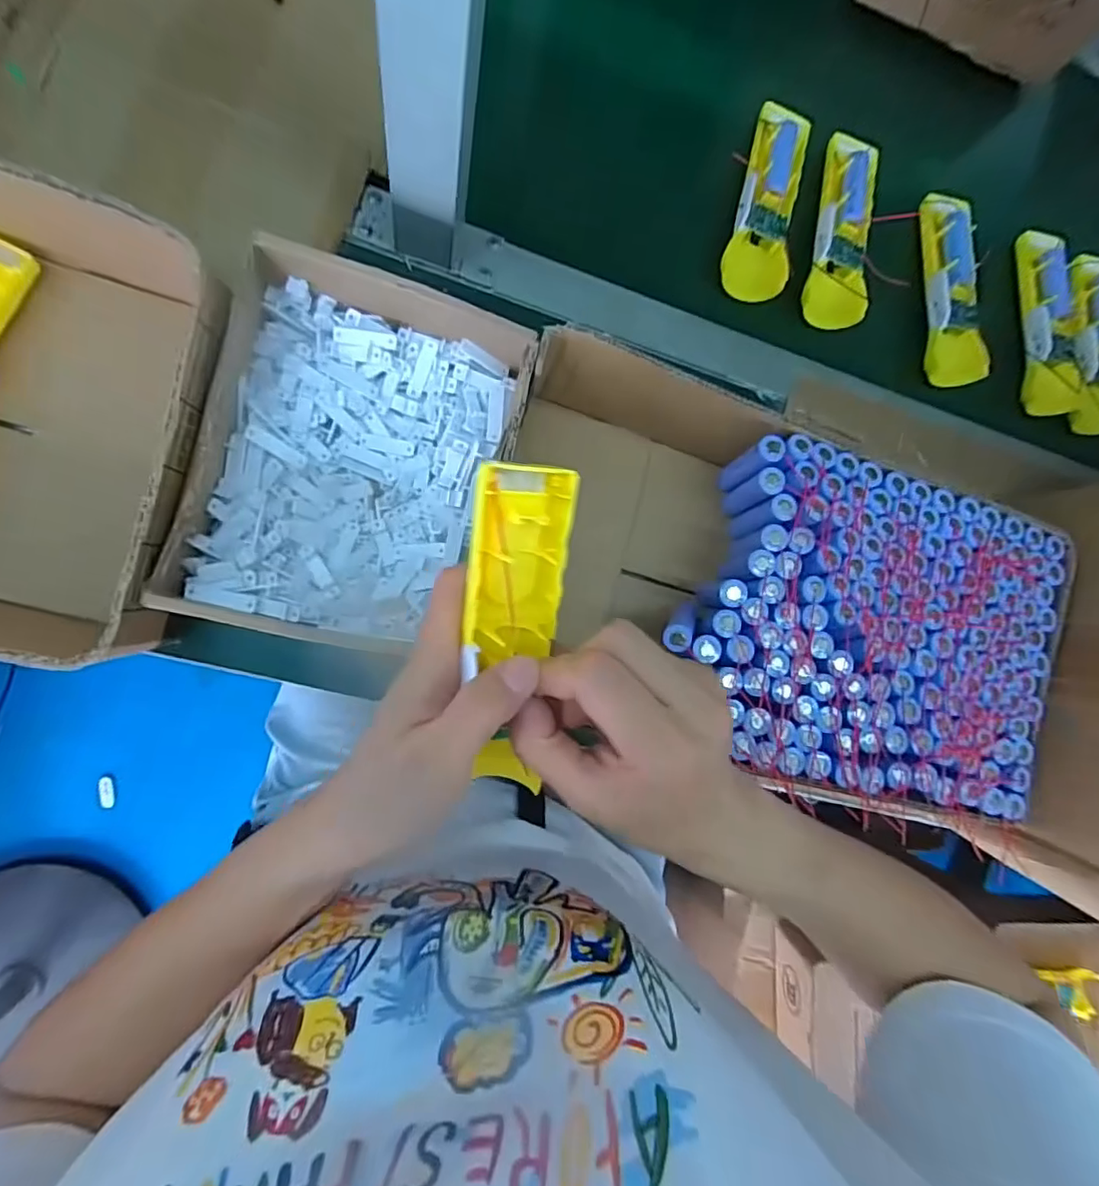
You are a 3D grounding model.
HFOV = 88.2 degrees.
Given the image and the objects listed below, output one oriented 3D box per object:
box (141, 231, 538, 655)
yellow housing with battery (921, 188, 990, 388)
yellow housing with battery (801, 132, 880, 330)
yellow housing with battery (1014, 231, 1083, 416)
[{"bbox_3d":[-0.121,-0.083,0.345,0.171,0.062,0.225,19,83,-9],"label":"box"},{"bbox_3d":[0.344,-0.258,0.482,0.049,0.027,0.166,0,86,-11],"label":"yellow housing with battery"},{"bbox_3d":[0.242,-0.296,0.463,0.050,0.025,0.159,15,84,-9],"label":"yellow housing with battery"},{"bbox_3d":[0.443,-0.240,0.499,0.043,0.026,0.166,3,86,-11],"label":"yellow housing with battery"}]

